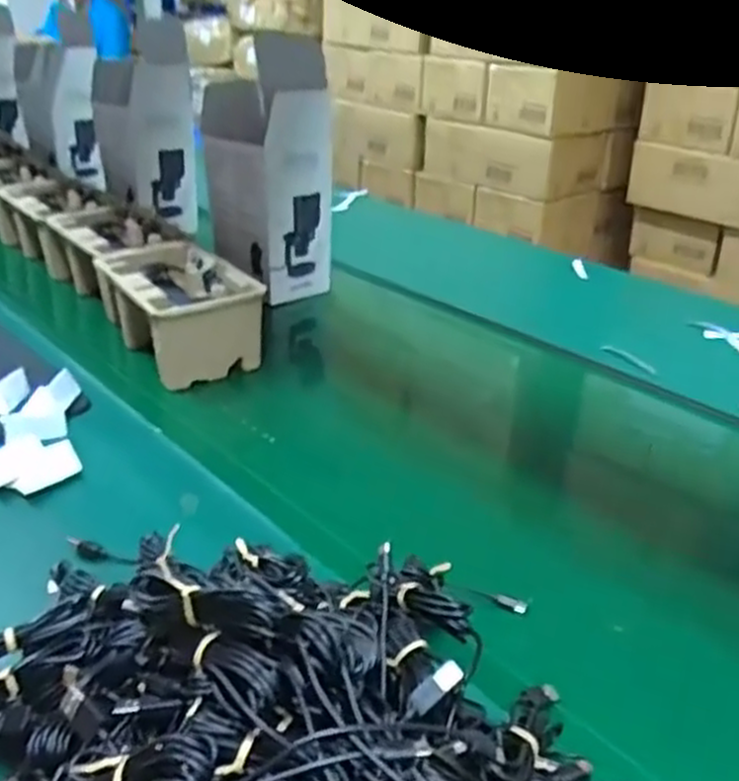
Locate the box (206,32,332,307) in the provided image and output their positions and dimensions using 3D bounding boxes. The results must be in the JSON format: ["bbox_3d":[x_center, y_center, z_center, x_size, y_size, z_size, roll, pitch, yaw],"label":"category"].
[{"bbox_3d":[-0.142,-0.327,1.168,0.149,0.347,0.142,-19,32,-31],"label":"box"}]

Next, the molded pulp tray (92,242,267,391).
[{"bbox_3d":[-0.247,-0.108,1.021,0.144,0.105,0.235,-17,32,-29],"label":"molded pulp tray"}]

